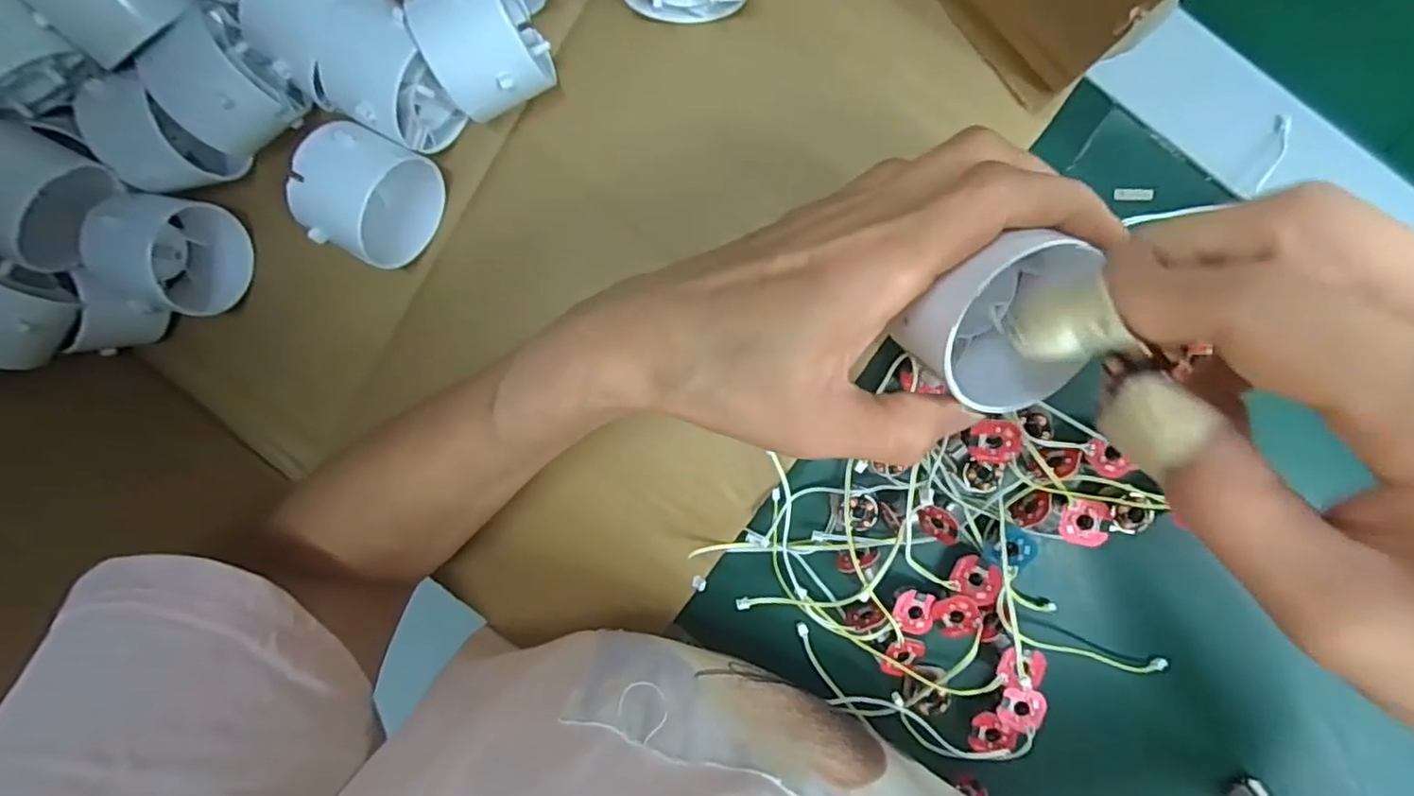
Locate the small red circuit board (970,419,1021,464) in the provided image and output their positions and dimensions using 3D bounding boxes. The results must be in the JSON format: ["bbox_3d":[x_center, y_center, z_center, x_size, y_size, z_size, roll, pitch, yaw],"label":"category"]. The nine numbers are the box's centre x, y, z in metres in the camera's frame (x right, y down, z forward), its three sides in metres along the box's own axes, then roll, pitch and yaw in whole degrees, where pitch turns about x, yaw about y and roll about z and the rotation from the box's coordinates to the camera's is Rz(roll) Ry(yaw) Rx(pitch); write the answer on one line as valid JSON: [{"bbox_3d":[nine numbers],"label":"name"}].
[{"bbox_3d":[0.119,0.018,0.265,0.018,0.009,0.018,0,97,5],"label":"small red circuit board"}]

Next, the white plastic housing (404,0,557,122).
[{"bbox_3d":[-0.084,-0.134,0.250,0.039,0.048,0.044,-25,92,8],"label":"white plastic housing"}]

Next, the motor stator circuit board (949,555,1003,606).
[{"bbox_3d":[0.116,0.079,0.273,0.018,0.005,0.018,18,98,2],"label":"motor stator circuit board"}]

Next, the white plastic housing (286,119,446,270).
[{"bbox_3d":[-0.138,-0.082,0.263,0.040,0.044,0.048,25,97,3],"label":"white plastic housing"}]

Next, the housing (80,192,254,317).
[{"bbox_3d":[-0.236,-0.063,0.281,0.038,0.049,0.049,10,96,5],"label":"housing"}]

